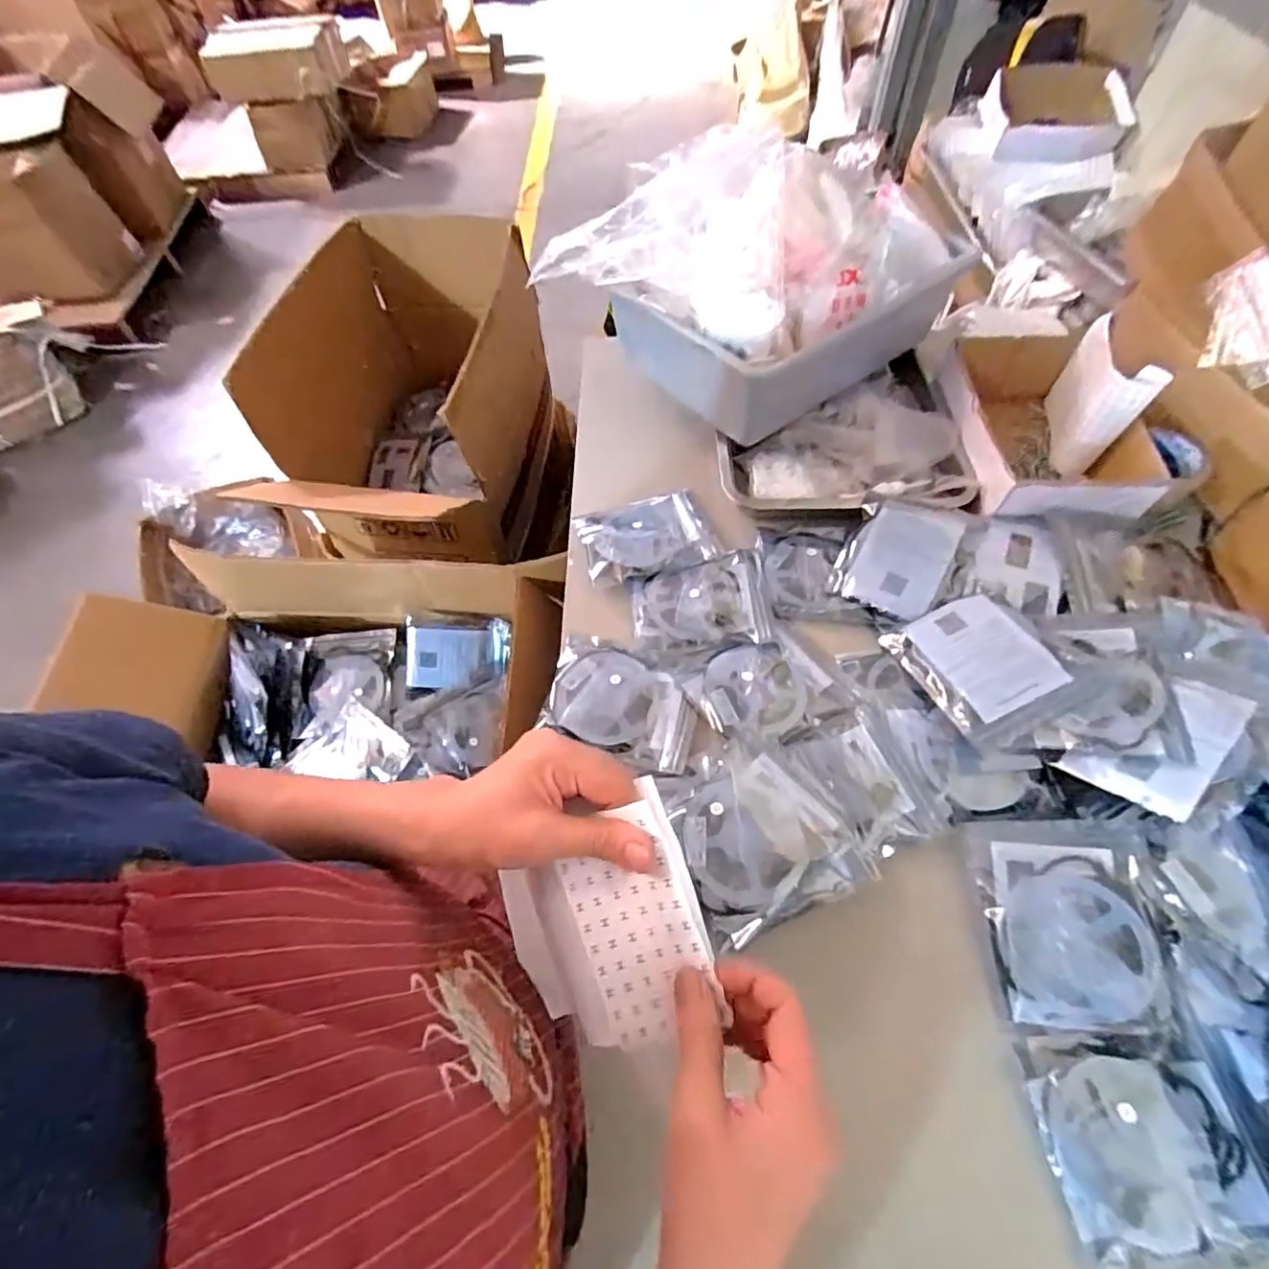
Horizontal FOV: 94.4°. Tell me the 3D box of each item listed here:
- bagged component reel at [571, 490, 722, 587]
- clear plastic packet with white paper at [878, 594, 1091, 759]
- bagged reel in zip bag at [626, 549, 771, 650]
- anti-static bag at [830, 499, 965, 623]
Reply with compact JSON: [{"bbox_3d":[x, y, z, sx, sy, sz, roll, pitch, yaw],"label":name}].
[{"bbox_3d":[0.012,-0.115,0.677,0.145,0.018,0.119,-14,59,-7],"label":"bagged component reel"},{"bbox_3d":[0.331,0.025,0.548,0.128,0.021,0.146,-27,50,7],"label":"clear plastic packet with white paper"},{"bbox_3d":[0.071,-0.041,0.636,0.144,0.009,0.115,-2,58,1],"label":"bagged reel in zip bag"},{"bbox_3d":[0.280,-0.084,0.627,0.103,0.022,0.125,24,84,17],"label":"anti-static bag"}]

